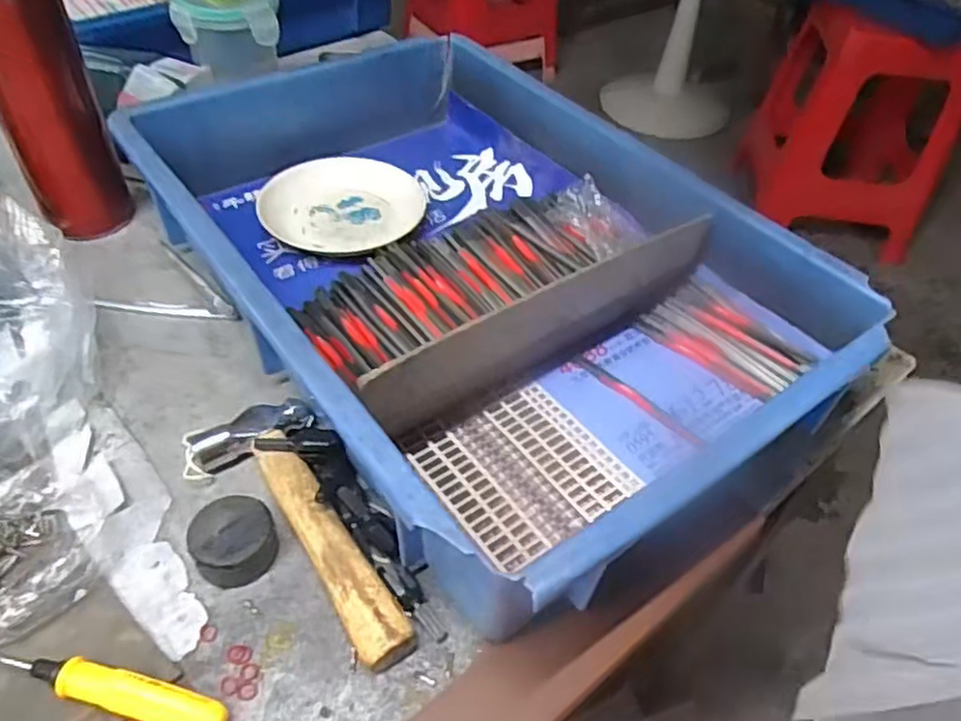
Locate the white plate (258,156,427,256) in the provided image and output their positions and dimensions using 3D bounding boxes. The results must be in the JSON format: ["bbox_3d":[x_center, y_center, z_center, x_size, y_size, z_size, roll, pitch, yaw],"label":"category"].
[{"bbox_3d":[-0.103,-0.121,0.542,0.119,0.019,0.119,3,46,-3],"label":"white plate"}]

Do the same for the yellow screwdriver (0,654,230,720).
[{"bbox_3d":[-0.159,0.132,0.287,0.114,0.017,0.016,14,47,7],"label":"yellow screwdriver"}]

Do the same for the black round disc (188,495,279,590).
[{"bbox_3d":[-0.117,0.085,0.337,0.037,0.019,0.037,3,46,-3],"label":"black round disc"}]

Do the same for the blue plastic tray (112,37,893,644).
[{"bbox_3d":[-0.012,-0.070,0.445,0.282,0.073,0.432,-25,54,-27],"label":"blue plastic tray"}]

